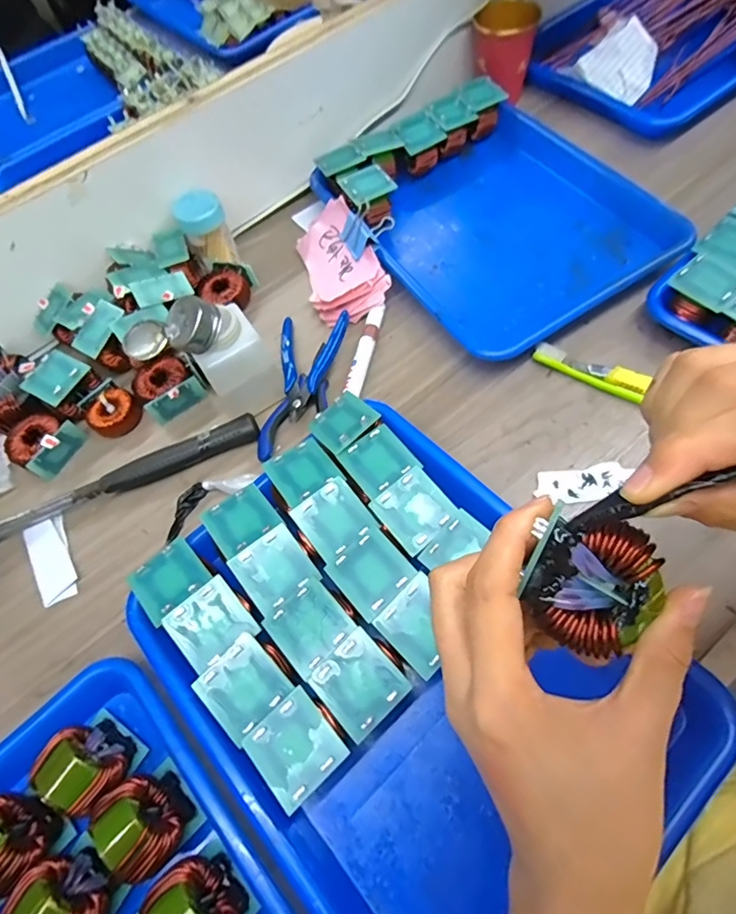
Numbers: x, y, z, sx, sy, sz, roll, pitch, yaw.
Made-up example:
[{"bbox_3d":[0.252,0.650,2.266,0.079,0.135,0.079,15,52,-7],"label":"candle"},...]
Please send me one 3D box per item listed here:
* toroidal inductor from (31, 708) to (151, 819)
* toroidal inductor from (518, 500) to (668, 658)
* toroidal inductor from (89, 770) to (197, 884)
[{"bbox_3d":[-0.172,0.187,0.299,0.048,0.038,0.039,29,70,20],"label":"toroidal inductor"},{"bbox_3d":[0.078,0.043,0.178,0.040,0.027,0.046,24,97,7],"label":"toroidal inductor"},{"bbox_3d":[-0.131,0.211,0.284,0.036,0.042,0.052,-43,66,-15],"label":"toroidal inductor"}]

